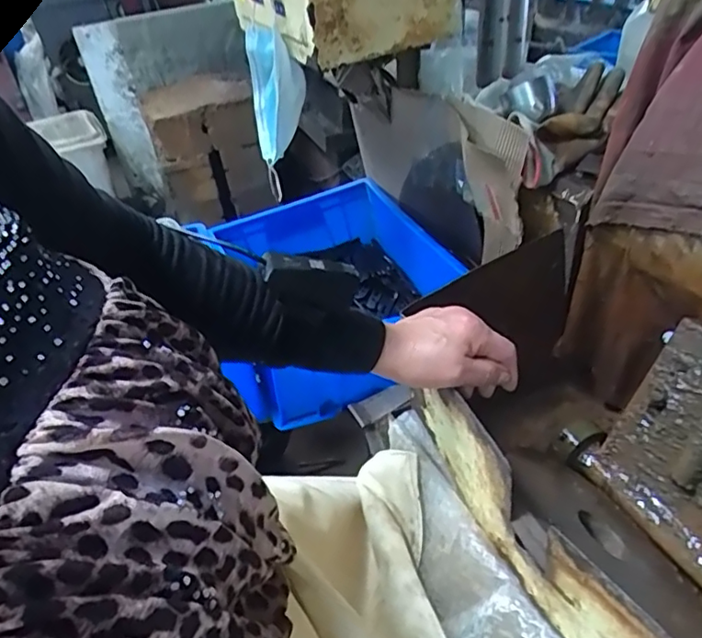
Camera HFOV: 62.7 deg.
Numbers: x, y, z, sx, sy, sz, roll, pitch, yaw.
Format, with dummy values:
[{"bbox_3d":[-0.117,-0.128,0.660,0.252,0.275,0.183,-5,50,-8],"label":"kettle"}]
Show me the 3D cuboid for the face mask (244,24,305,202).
[{"bbox_3d":[-0.093,-0.276,0.756,0.069,0.173,0.092,-12,38,-6],"label":"face mask"}]

